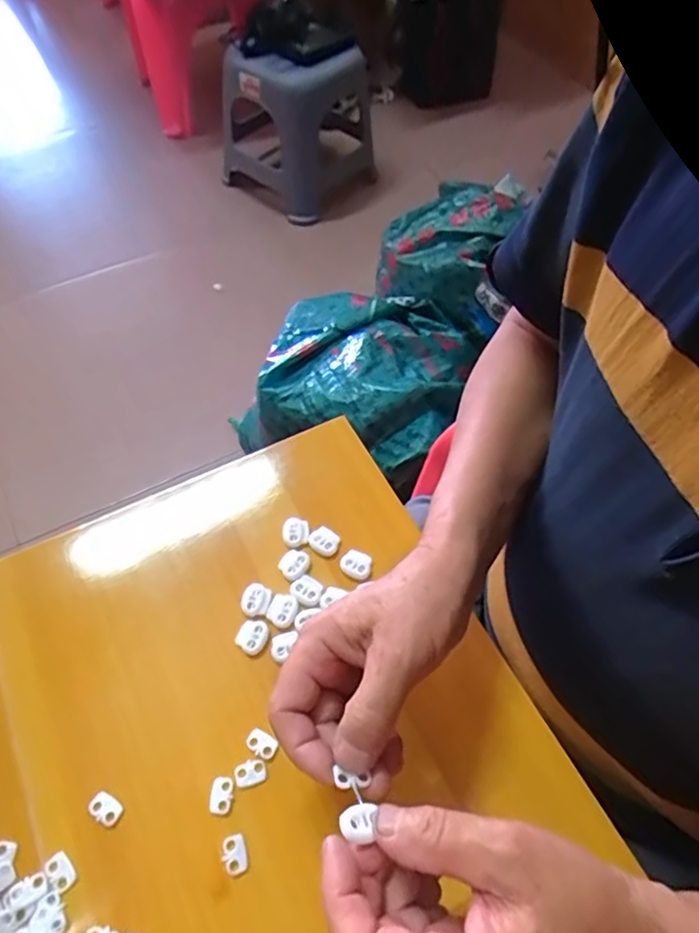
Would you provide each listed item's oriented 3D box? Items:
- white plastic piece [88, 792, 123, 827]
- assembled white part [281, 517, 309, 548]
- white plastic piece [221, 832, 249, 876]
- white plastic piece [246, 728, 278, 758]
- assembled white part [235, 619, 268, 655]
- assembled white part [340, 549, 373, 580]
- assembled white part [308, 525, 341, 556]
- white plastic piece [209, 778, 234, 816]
[{"bbox_3d":[-0.144,0.201,0.341,0.019,0.004,0.013,28,62,15],"label":"white plastic piece"},{"bbox_3d":[-0.040,0.049,0.433,0.020,0.005,0.021,-3,58,-3],"label":"assembled white part"},{"bbox_3d":[-0.066,0.223,0.333,0.014,0.005,0.019,-16,60,-11],"label":"white plastic piece"},{"bbox_3d":[-0.055,0.172,0.362,0.019,0.004,0.012,29,62,15],"label":"white plastic piece"},{"bbox_3d":[-0.066,0.115,0.393,0.020,0.004,0.022,20,60,11],"label":"assembled white part"},{"bbox_3d":[0.005,0.071,0.422,0.022,0.006,0.019,19,60,10],"label":"assembled white part"},{"bbox_3d":[-0.019,0.055,0.429,0.022,0.009,0.017,25,61,14],"label":"assembled white part"},{"bbox_3d":[-0.077,0.197,0.348,0.013,0.004,0.019,-1,58,-2],"label":"white plastic piece"}]

